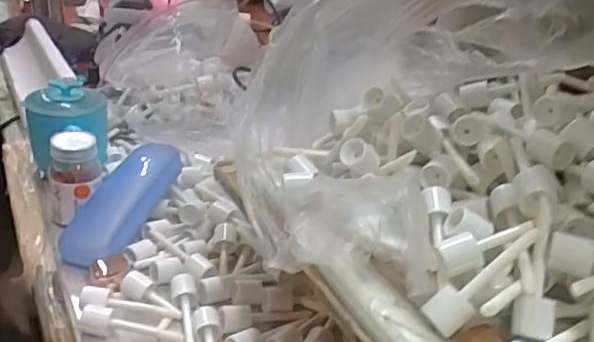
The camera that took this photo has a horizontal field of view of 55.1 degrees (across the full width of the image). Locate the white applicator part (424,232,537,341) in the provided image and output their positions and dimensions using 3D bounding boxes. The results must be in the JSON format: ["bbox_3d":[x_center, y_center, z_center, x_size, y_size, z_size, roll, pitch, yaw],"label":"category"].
[{"bbox_3d":[0.101,0.058,0.305,0.075,0.012,0.017,-39,39,-4],"label":"white applicator part"}]

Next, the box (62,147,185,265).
[{"bbox_3d":[-0.161,0.030,0.532,0.061,0.024,0.151,14,45,14],"label":"box"}]

